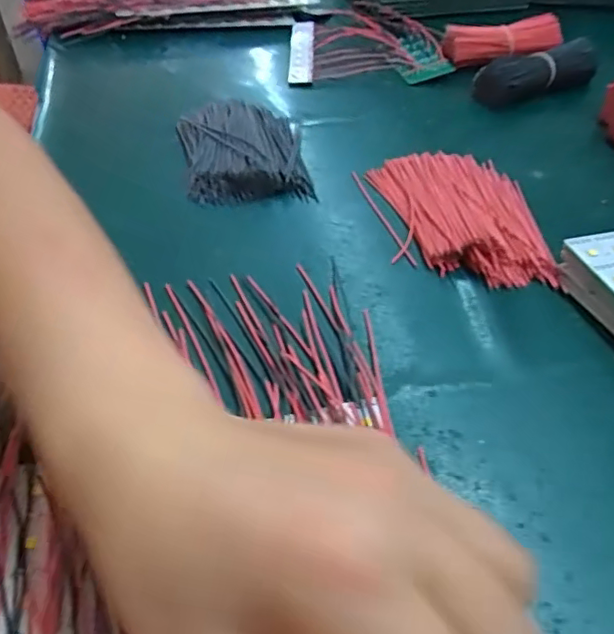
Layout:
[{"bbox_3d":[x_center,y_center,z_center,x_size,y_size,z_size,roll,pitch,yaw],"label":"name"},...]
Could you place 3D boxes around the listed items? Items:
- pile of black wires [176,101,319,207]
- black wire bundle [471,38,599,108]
[{"bbox_3d":[-0.053,-0.138,0.459,0.094,0.020,0.126,-7,46,-7],"label":"pile of black wires"},{"bbox_3d":[0.214,-0.227,0.533,0.116,0.036,0.041,-17,48,-16],"label":"black wire bundle"}]

